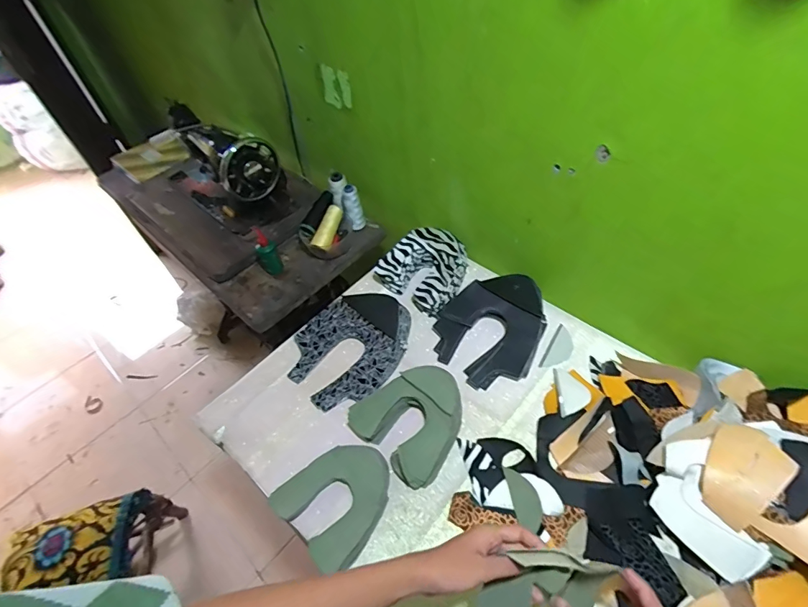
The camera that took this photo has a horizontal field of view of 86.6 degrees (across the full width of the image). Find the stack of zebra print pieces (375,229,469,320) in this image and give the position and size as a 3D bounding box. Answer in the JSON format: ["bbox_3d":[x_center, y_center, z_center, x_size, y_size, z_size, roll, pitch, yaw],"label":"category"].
[{"bbox_3d":[0.051,-0.076,0.901,0.166,0.071,0.160,33,61,28],"label":"stack of zebra print pieces"}]

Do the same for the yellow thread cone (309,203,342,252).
[{"bbox_3d":[-0.174,-0.176,0.990,0.033,0.037,0.115,15,72,18],"label":"yellow thread cone"}]

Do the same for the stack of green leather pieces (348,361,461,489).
[{"bbox_3d":[0.015,0.185,0.715,0.167,0.046,0.166,34,62,29],"label":"stack of green leather pieces"}]

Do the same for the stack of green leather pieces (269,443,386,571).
[{"bbox_3d":[-0.098,0.293,0.655,0.153,0.026,0.161,35,62,29],"label":"stack of green leather pieces"}]

